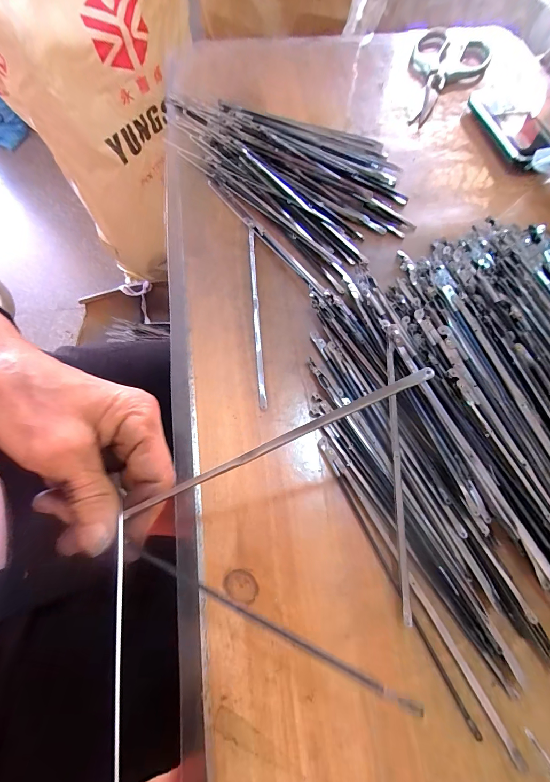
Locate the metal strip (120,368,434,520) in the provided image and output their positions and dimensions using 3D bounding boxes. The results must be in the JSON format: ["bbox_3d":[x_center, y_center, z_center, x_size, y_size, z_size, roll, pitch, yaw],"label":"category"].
[{"bbox_3d":[-0.002,0.026,0.160,0.158,0.004,0.005,-26,68,12],"label":"metal strip"}]

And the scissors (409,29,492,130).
[{"bbox_3d":[0.216,-0.395,0.418,0.095,0.017,0.204,17,67,5],"label":"scissors"}]

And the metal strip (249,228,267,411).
[{"bbox_3d":[-0.015,-0.067,0.273,0.005,0.008,0.172,-4,66,-2],"label":"metal strip"}]

